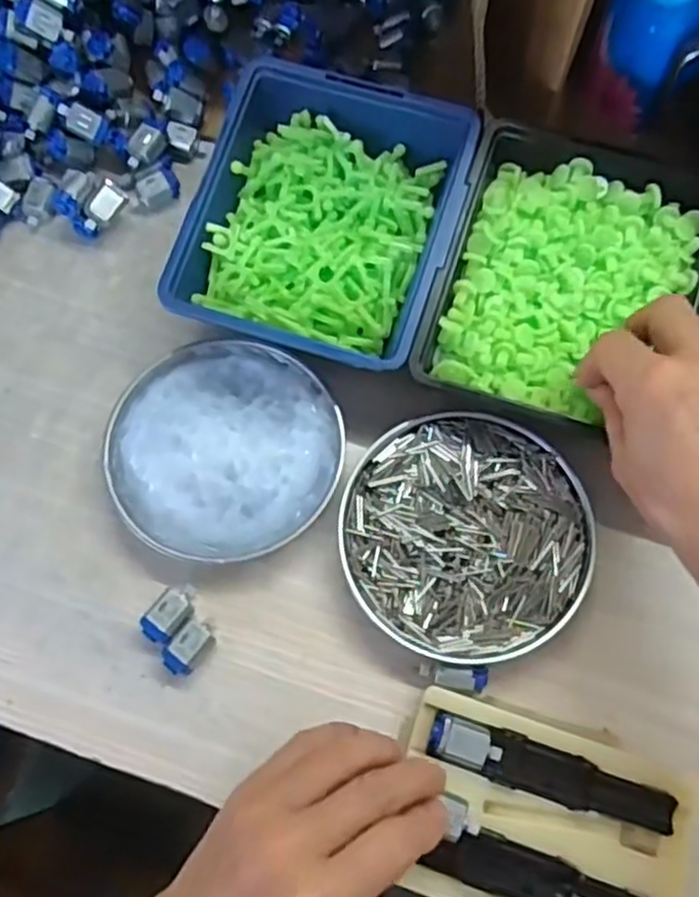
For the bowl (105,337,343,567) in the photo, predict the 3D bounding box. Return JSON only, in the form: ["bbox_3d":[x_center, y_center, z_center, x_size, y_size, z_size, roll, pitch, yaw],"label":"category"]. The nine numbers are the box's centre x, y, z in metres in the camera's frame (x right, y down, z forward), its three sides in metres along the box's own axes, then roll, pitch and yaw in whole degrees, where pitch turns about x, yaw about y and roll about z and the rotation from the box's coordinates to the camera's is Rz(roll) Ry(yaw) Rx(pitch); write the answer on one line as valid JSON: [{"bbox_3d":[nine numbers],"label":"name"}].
[{"bbox_3d":[-0.071,0.000,0.409,0.126,0.027,0.129,0,71,0],"label":"bowl"}]

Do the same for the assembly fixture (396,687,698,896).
[{"bbox_3d":[0.093,0.180,0.338,0.136,0.022,0.091,18,72,6],"label":"assembly fixture"}]

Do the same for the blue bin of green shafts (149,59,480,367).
[{"bbox_3d":[-0.014,-0.132,0.422,0.144,0.059,0.166,18,72,6],"label":"blue bin of green shafts"}]

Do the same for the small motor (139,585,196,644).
[{"bbox_3d":[-0.095,0.089,0.383,0.019,0.014,0.033,34,74,11],"label":"small motor"}]

